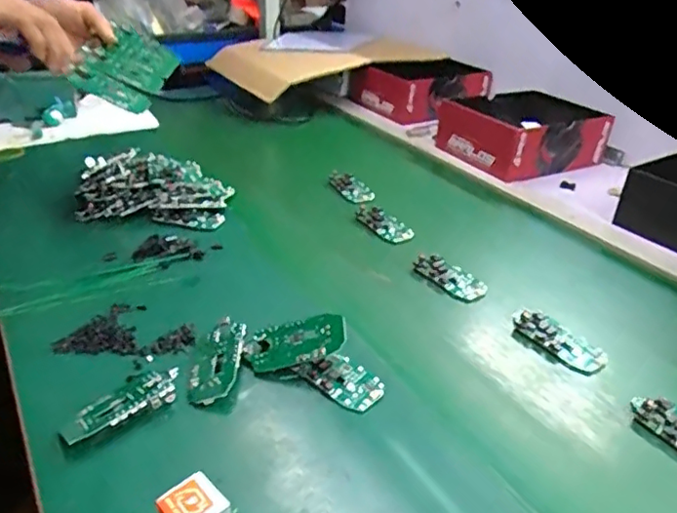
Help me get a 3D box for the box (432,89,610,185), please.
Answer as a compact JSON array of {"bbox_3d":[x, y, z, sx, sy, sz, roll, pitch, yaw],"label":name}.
[{"bbox_3d":[0.323,-0.215,1.028,0.219,0.090,0.195,-18,37,-31],"label":"box"}]

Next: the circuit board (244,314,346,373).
[{"bbox_3d":[-0.038,0.078,0.528,0.094,0.010,0.042,-16,55,13],"label":"circuit board"}]

